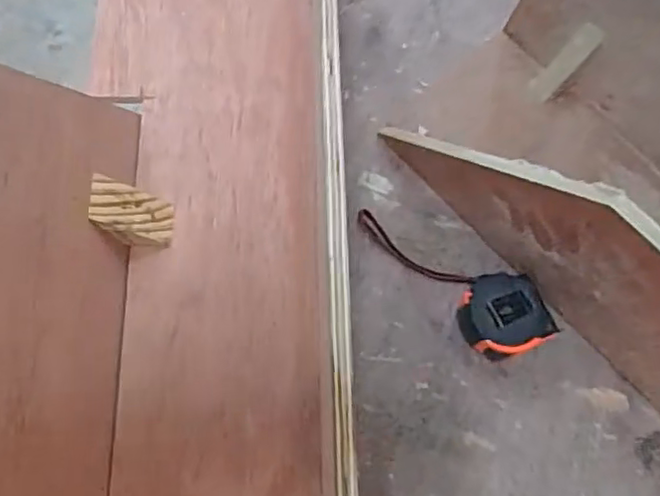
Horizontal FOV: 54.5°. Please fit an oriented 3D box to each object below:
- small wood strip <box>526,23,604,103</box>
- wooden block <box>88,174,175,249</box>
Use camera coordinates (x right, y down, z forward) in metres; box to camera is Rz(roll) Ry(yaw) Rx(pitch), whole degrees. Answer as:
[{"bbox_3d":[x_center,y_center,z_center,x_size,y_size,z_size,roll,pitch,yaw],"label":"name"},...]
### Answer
[{"bbox_3d":[0.212,-0.167,0.583,0.007,0.083,0.023,-21,71,-36],"label":"small wood strip"},{"bbox_3d":[-0.158,-0.028,0.516,0.051,0.065,0.039,-1,70,-3],"label":"wooden block"}]

